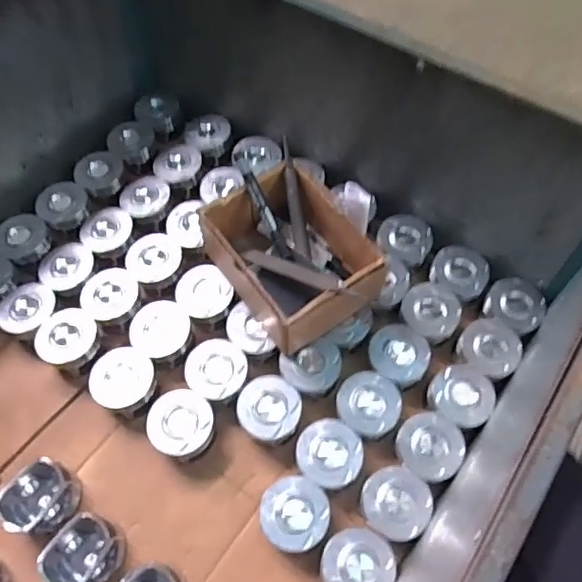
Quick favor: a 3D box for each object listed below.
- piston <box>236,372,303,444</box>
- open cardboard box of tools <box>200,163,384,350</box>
[{"bbox_3d":[-0.026,0.148,0.696,0.075,0.051,0.081,-1,62,2],"label":"piston"},{"bbox_3d":[0.000,-0.042,0.714,0.160,0.105,0.208,-40,67,-17],"label":"open cardboard box of tools"}]

